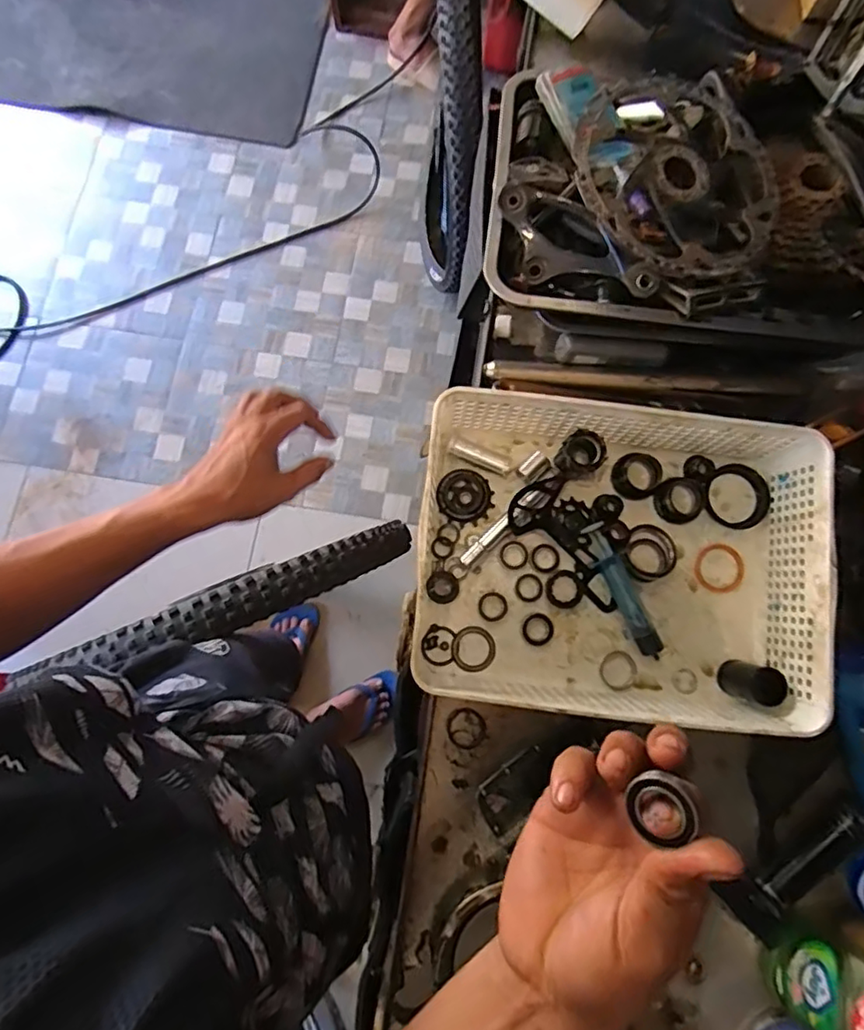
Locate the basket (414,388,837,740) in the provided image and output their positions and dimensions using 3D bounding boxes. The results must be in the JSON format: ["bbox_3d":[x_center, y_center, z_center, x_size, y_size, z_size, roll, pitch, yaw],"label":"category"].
[{"bbox_3d":[0.156,0.044,0.504,0.327,0.091,0.250,6,77,0],"label":"basket"}]

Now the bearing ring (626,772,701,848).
[{"bbox_3d":[0.098,0.121,0.244,0.027,0.009,0.023,-9,80,34],"label":"bearing ring"}]

